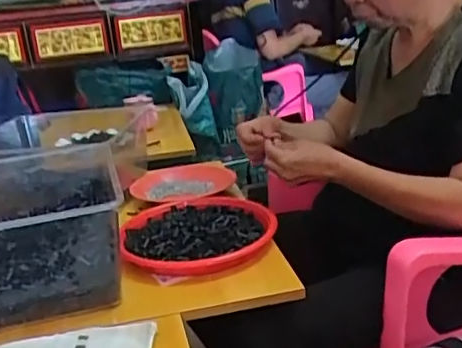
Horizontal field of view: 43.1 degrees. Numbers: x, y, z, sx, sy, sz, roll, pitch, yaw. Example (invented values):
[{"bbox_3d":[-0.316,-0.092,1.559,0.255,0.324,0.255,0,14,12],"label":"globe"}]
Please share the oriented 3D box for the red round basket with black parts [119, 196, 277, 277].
[{"bbox_3d":[-0.051,0.092,0.901,0.231,0.037,0.249,-4,18,1],"label":"red round basket with black parts"}]

